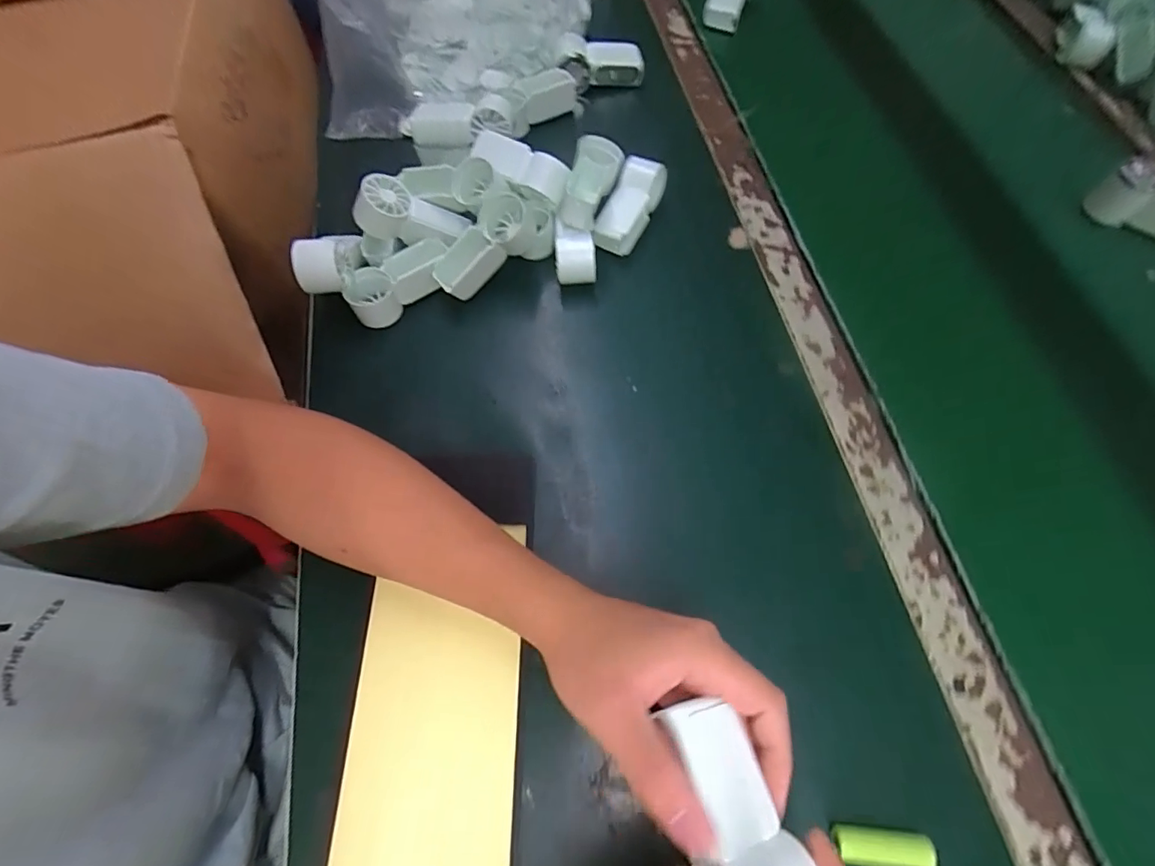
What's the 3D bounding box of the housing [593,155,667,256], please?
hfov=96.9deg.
[{"bbox_3d":[0.048,-0.209,0.479,0.036,0.035,0.094,27,81,12],"label":"housing"}]

